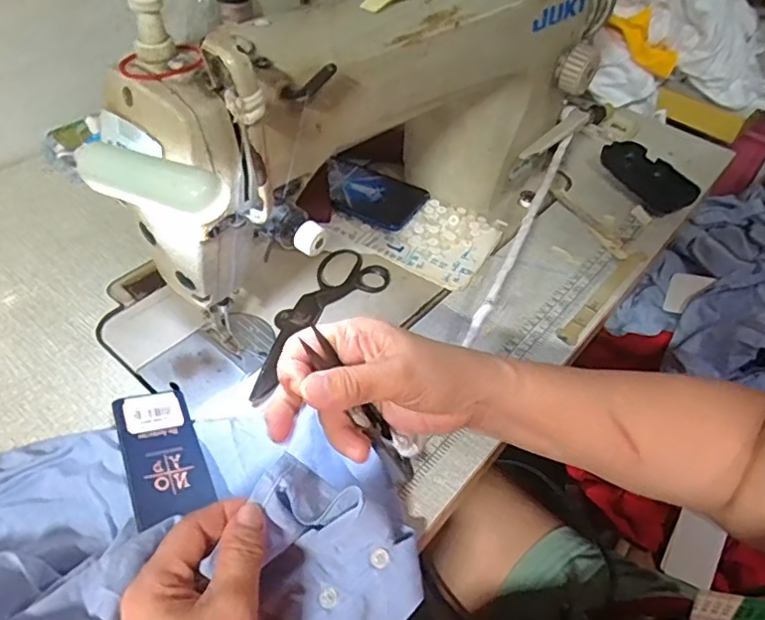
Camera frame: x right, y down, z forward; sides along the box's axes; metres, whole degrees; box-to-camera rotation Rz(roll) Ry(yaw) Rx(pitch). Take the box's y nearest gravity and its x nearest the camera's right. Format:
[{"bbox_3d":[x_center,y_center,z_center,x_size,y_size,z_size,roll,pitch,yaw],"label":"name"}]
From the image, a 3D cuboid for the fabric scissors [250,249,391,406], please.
[{"bbox_3d":[-0.062,0.002,0.459,0.060,0.007,0.169,31,52,20],"label":"fabric scissors"}]

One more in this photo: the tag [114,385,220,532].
[{"bbox_3d":[-0.142,0.090,0.367,0.047,0.007,0.109,-7,39,-31],"label":"tag"}]

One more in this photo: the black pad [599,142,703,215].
[{"bbox_3d":[0.302,-0.150,0.637,0.060,0.025,0.107,-13,50,-18],"label":"black pad"}]

